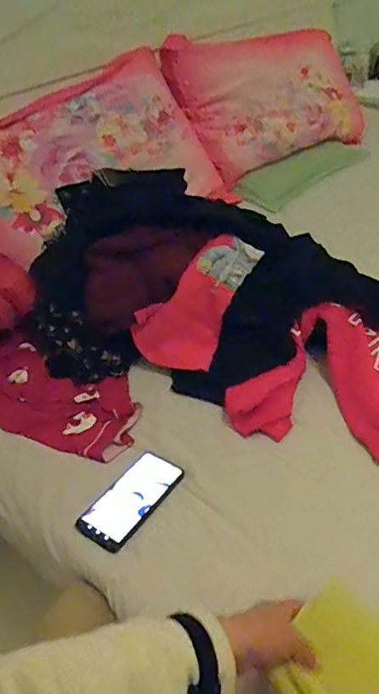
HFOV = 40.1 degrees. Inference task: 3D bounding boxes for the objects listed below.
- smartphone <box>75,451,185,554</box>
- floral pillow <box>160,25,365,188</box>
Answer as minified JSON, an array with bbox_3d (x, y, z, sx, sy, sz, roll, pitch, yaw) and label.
[{"bbox_3d":[-0.081,0.215,0.741,0.076,0.013,0.157,21,47,29],"label":"smartphone"},{"bbox_3d":[0.247,-0.745,1.560,0.769,0.395,0.110,-30,8,-31],"label":"floral pillow"}]

